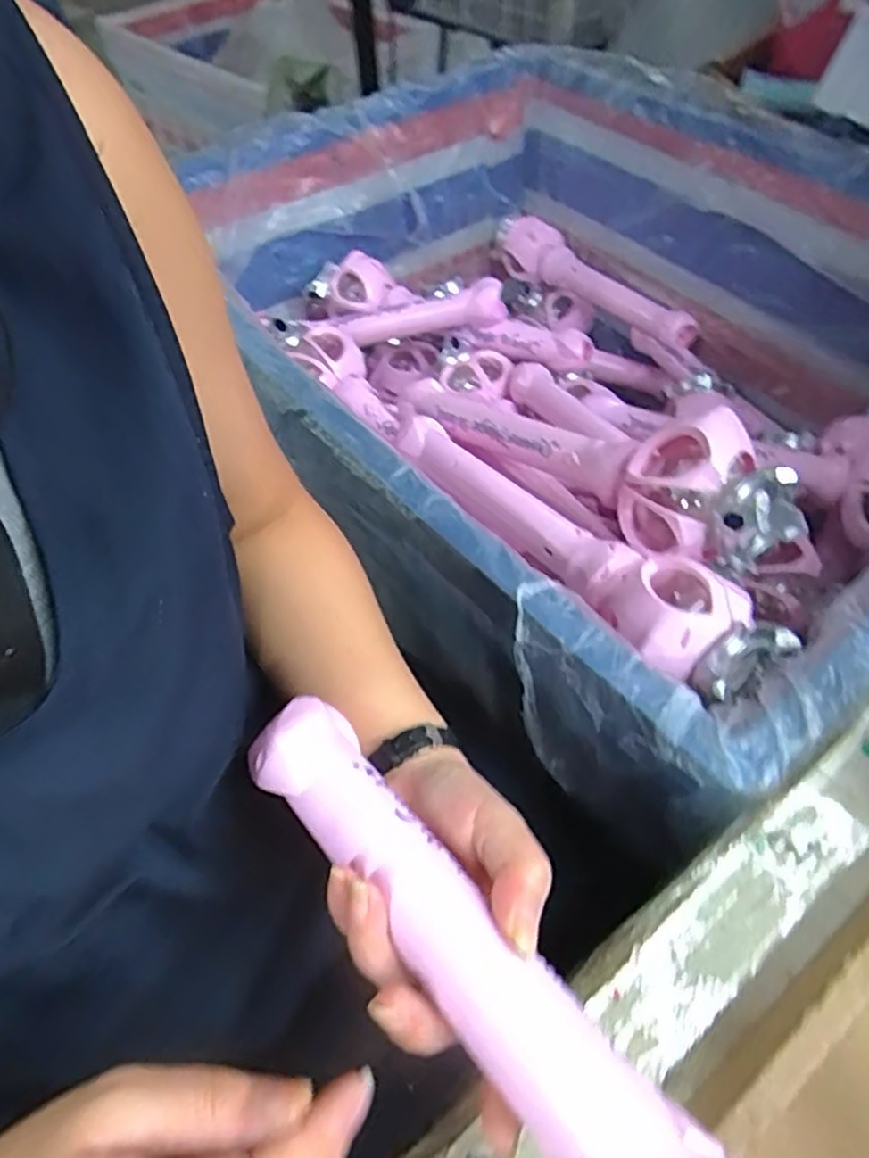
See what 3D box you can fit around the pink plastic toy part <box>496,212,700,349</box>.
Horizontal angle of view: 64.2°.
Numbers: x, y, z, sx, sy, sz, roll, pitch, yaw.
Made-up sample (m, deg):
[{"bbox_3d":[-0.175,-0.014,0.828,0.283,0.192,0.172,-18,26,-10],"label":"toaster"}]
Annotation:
[{"bbox_3d":[0.215,-0.407,0.950,0.050,0.059,0.350,-35,60,-22],"label":"pink plastic toy part"}]

